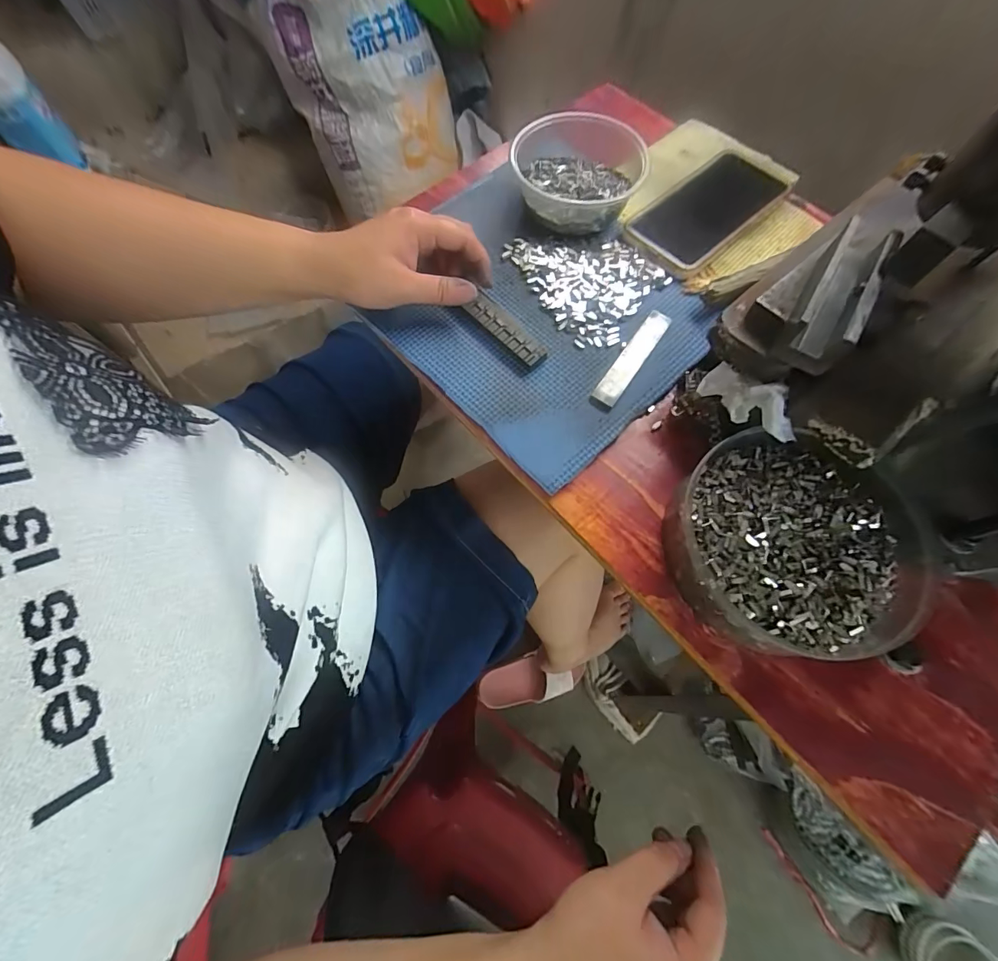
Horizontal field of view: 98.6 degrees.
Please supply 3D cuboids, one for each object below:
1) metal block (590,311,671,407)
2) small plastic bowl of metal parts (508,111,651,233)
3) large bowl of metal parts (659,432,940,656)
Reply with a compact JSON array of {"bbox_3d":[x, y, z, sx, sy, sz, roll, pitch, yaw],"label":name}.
[{"bbox_3d":[0.103,-0.096,0.329,0.018,0.004,0.096,34,73,12],"label":"metal block"},{"bbox_3d":[0.069,-0.267,0.368,0.107,0.037,0.107,0,69,0],"label":"small plastic bowl of metal parts"},{"bbox_3d":[0.192,0.038,0.269,0.161,0.039,0.132,1,69,0],"label":"large bowl of metal parts"}]

